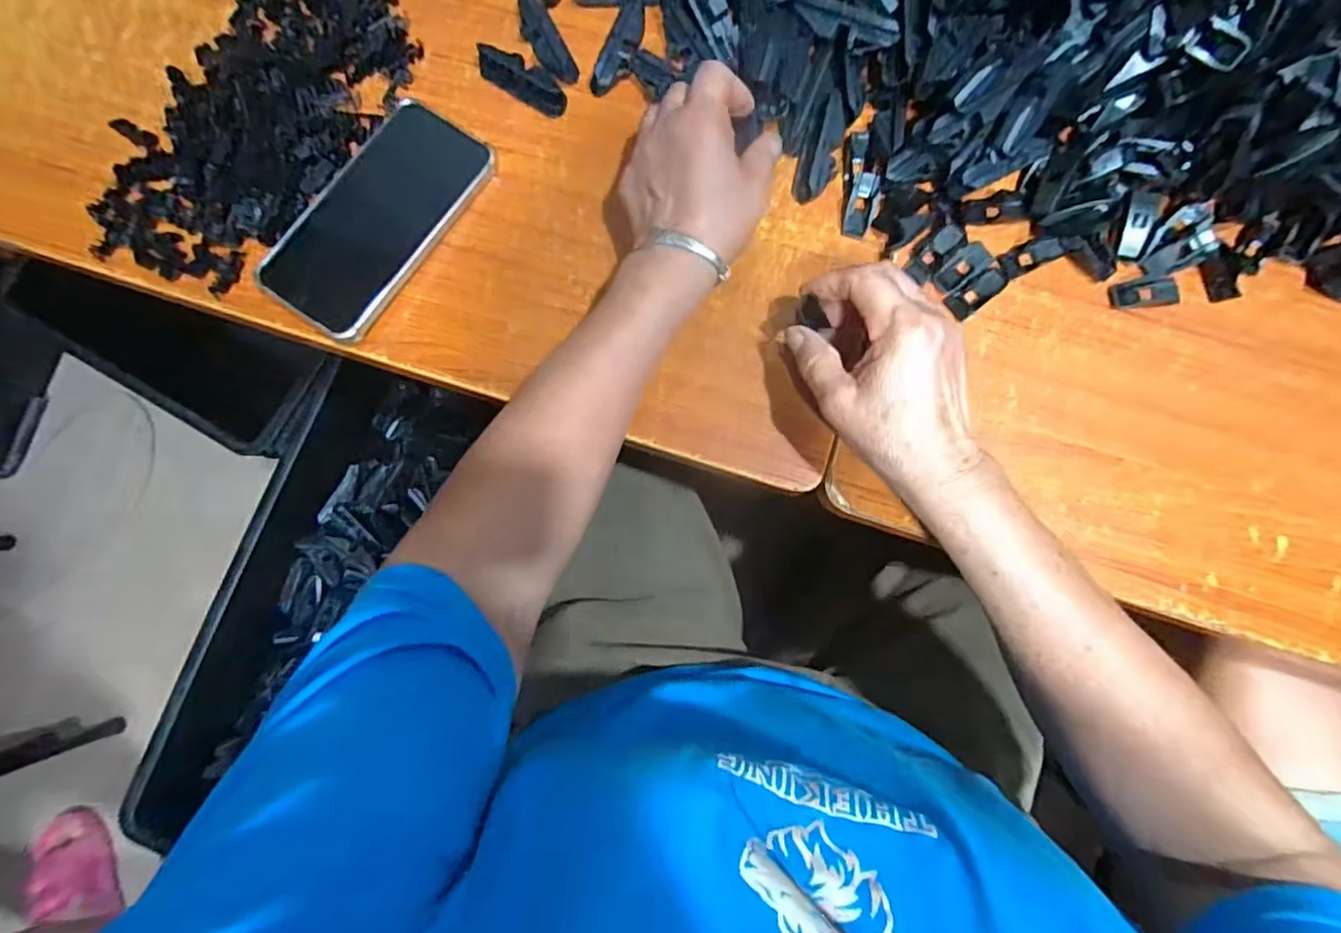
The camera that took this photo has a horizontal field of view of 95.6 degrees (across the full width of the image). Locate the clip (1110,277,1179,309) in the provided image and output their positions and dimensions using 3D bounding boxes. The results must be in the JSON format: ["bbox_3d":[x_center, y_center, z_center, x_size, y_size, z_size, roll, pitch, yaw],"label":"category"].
[{"bbox_3d":[0.307,-0.112,0.394,0.042,0.004,0.018,-5,82,2],"label":"clip"}]

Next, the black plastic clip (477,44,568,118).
[{"bbox_3d":[-0.104,-0.275,0.430,0.069,0.016,0.025,35,85,7],"label":"black plastic clip"}]

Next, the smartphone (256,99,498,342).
[{"bbox_3d":[-0.197,-0.168,0.412,0.083,0.010,0.166,33,80,1],"label":"smartphone"}]

